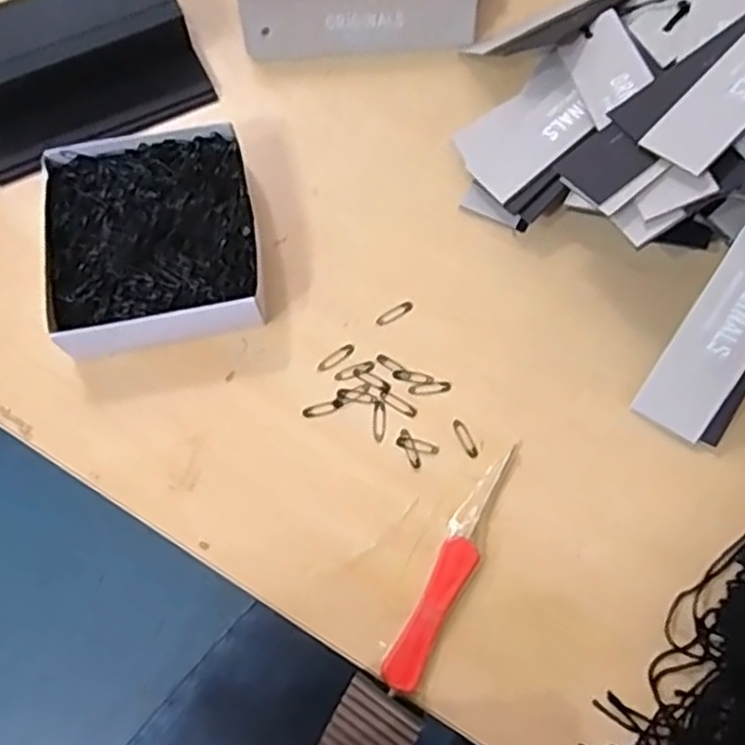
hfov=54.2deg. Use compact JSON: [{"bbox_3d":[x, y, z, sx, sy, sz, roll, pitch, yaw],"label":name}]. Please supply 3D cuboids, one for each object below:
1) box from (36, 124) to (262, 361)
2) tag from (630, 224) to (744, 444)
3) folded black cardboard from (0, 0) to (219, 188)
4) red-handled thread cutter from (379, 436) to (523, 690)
[{"bbox_3d":[-0.106,-0.064,0.355,0.096,0.029,0.113,-10,70,-3],"label":"box"},{"bbox_3d":[0.155,-0.023,0.313,0.033,0.004,0.109,32,105,20],"label":"tag"},{"bbox_3d":[-0.160,-0.167,0.394,0.124,0.013,0.090,-24,96,-8],"label":"folded black cardboard"},{"bbox_3d":[0.035,0.080,0.309,0.017,0.007,0.111,26,72,10],"label":"red-handled thread cutter"}]

